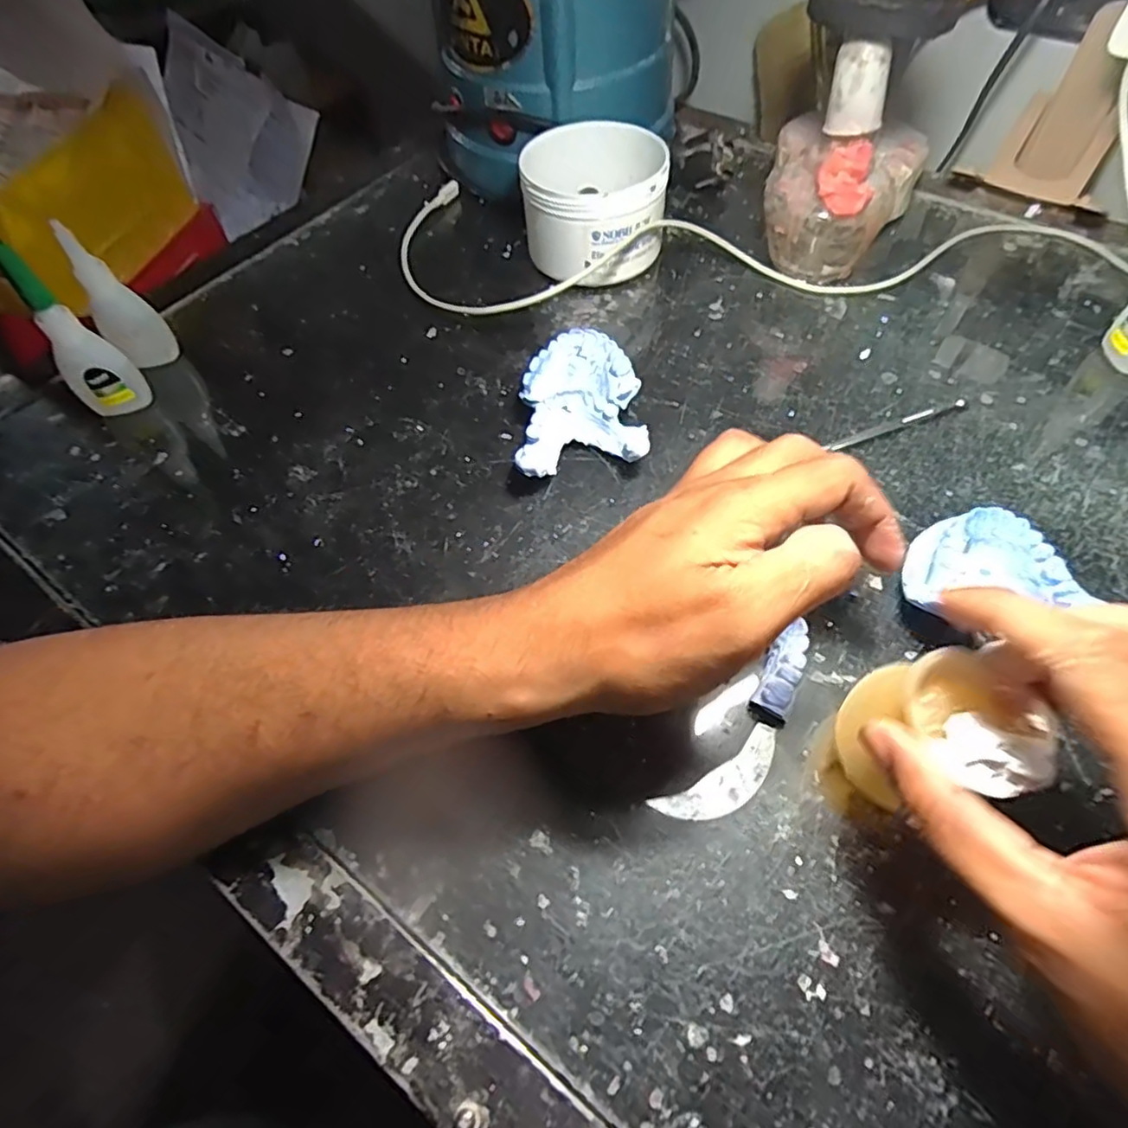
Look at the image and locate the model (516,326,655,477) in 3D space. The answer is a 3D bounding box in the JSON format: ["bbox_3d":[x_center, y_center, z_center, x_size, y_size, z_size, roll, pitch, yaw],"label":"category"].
[{"bbox_3d":[0.009,-0.085,0.347,0.064,0.025,0.094,-4,58,1],"label":"model"}]

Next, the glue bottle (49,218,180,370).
[{"bbox_3d":[-0.258,-0.148,0.371,0.032,0.092,0.023,-39,63,-19],"label":"glue bottle"}]

